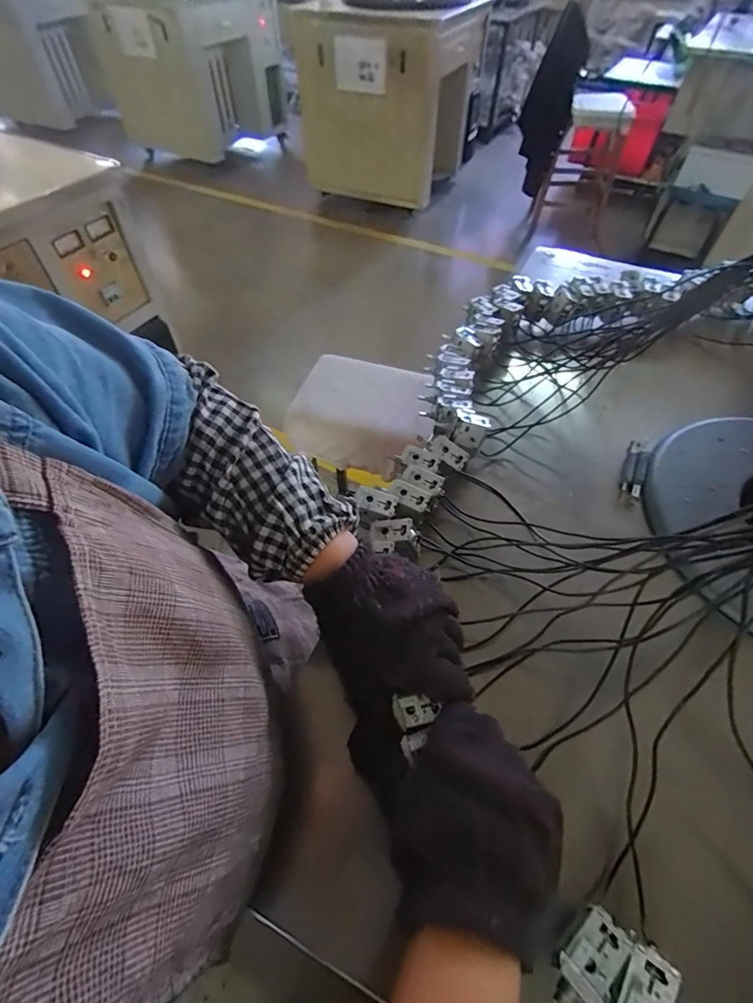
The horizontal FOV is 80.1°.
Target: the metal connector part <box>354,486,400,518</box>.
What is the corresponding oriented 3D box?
[{"bbox_3d":[0.000,0.001,0.406,0.038,0.008,0.021,15,74,-9],"label":"metal connector part"}]

